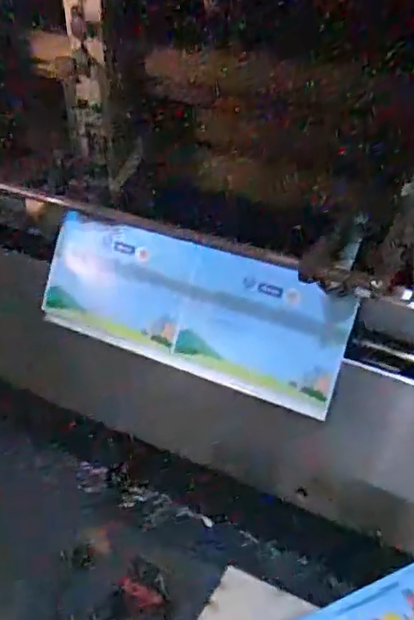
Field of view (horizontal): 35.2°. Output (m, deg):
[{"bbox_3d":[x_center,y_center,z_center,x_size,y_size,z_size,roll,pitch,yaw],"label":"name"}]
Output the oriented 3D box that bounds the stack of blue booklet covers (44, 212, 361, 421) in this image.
[{"bbox_3d":[-0.019,-0.004,0.608,0.303,0.116,0.011,17,2,23],"label":"stack of blue booklet covers"}]

